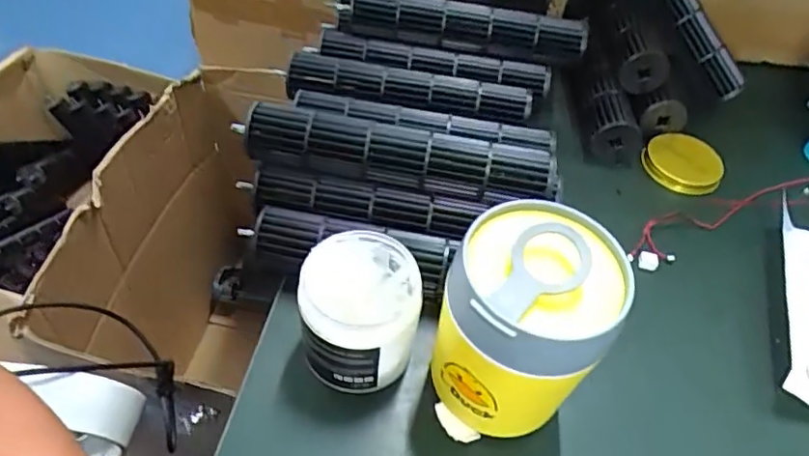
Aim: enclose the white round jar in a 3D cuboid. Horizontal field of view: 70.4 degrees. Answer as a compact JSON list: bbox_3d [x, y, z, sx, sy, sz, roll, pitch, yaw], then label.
[{"bbox_3d":[-0.026,0.055,0.367,0.069,0.094,0.074,3,50,-3],"label":"white round jar"}]

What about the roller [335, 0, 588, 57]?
[{"bbox_3d":[0.057,-0.191,0.545,0.227,0.035,0.041,6,50,0],"label":"roller"}]

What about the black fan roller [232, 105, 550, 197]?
[{"bbox_3d":[-0.005,-0.064,0.434,0.229,0.035,0.040,11,50,3],"label":"black fan roller"}]

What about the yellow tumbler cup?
[{"bbox_3d":[0.066,0.065,0.329,0.083,0.144,0.084,3,50,-3],"label":"yellow tumbler cup"}]

